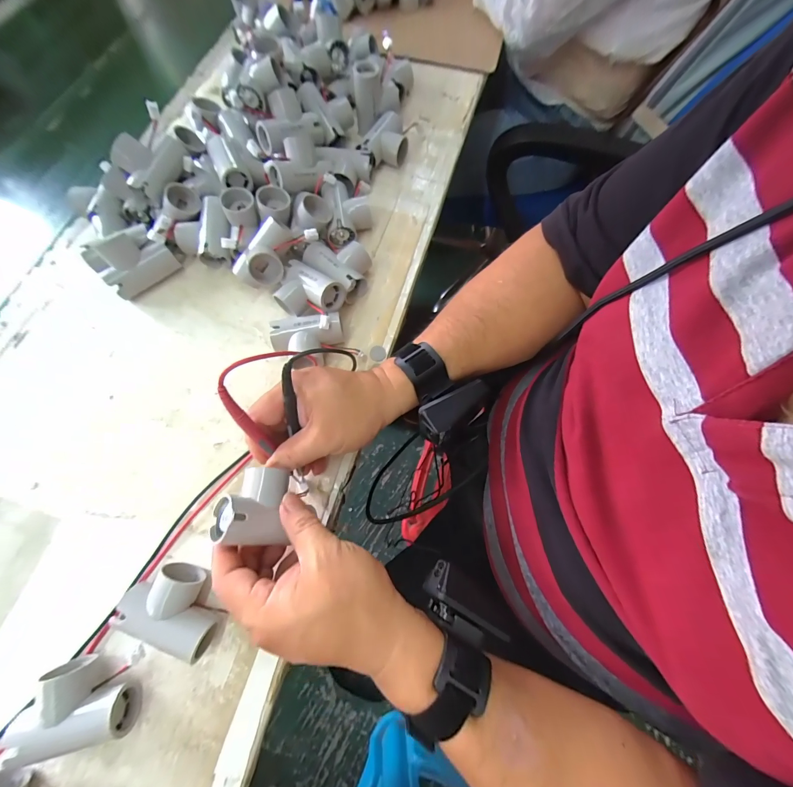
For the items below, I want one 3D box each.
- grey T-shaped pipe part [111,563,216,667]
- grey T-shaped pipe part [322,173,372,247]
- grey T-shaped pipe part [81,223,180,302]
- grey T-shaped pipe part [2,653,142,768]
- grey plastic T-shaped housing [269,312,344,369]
[{"bbox_3d":[-0.181,0.175,0.277,0.078,0.034,0.050,24,72,7],"label":"grey T-shaped pipe part"},{"bbox_3d":[-0.060,-0.227,0.412,0.055,0.036,0.079,-9,71,-4],"label":"grey T-shaped pipe part"},{"bbox_3d":[-0.300,-0.154,0.383,0.080,0.046,0.069,-38,75,-13],"label":"grey T-shaped pipe part"},{"bbox_3d":[-0.244,0.234,0.255,0.078,0.032,0.051,-7,71,-4],"label":"grey T-shaped pipe part"},{"bbox_3d":[-0.093,-0.054,0.362,0.071,0.034,0.050,-9,71,-4],"label":"grey plastic T-shaped housing"}]

